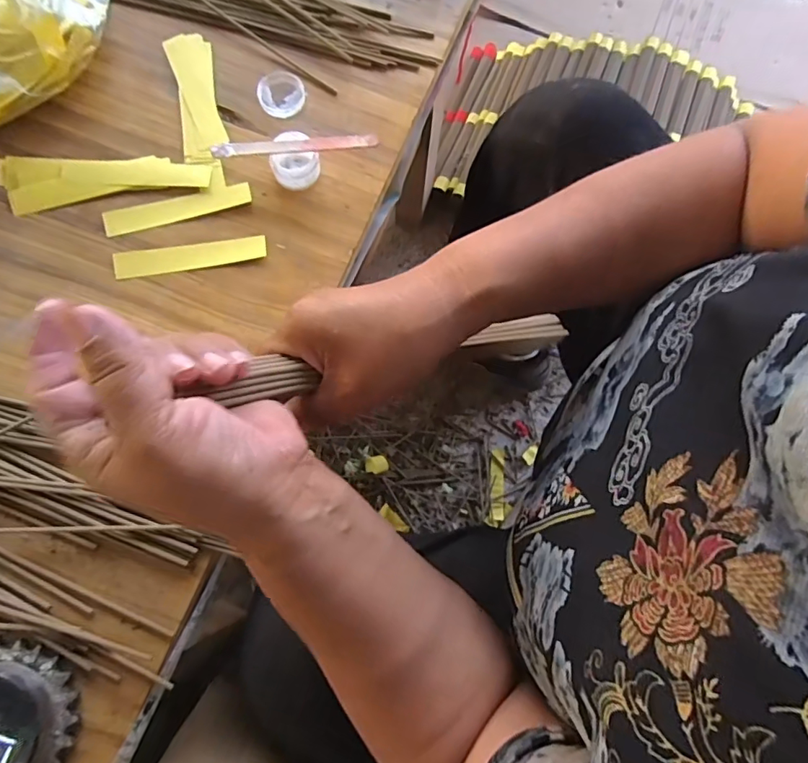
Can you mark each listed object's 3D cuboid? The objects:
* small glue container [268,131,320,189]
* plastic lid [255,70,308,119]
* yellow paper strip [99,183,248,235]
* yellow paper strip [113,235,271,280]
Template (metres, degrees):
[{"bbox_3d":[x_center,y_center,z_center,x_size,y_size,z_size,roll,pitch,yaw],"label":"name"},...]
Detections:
[{"bbox_3d":[-0.084,-0.171,0.392,0.034,0.025,0.036,1,76,-3],"label":"small glue container"},{"bbox_3d":[-0.102,-0.238,0.414,0.038,0.007,0.039,1,76,-3],"label":"plastic lid"},{"bbox_3d":[-0.175,-0.135,0.389,0.110,0.004,0.022,-15,78,-6],"label":"yellow paper strip"},{"bbox_3d":[-0.163,-0.096,0.383,0.111,0.004,0.020,-10,77,-5],"label":"yellow paper strip"}]

